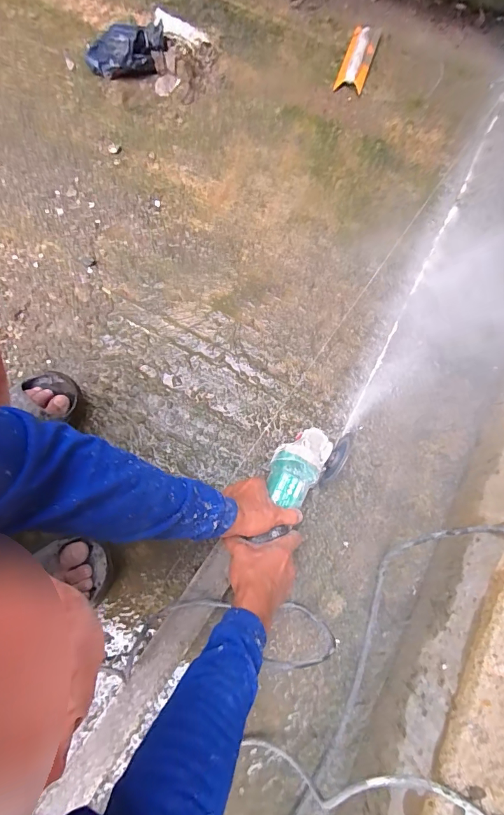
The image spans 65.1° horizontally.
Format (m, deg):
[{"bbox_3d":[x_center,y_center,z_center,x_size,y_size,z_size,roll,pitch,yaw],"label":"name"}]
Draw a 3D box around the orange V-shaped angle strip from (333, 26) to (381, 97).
[{"bbox_3d":[0.234,-0.762,0.857,0.060,0.031,0.175,19,75,6],"label":"orange V-shaped angle strip"}]

